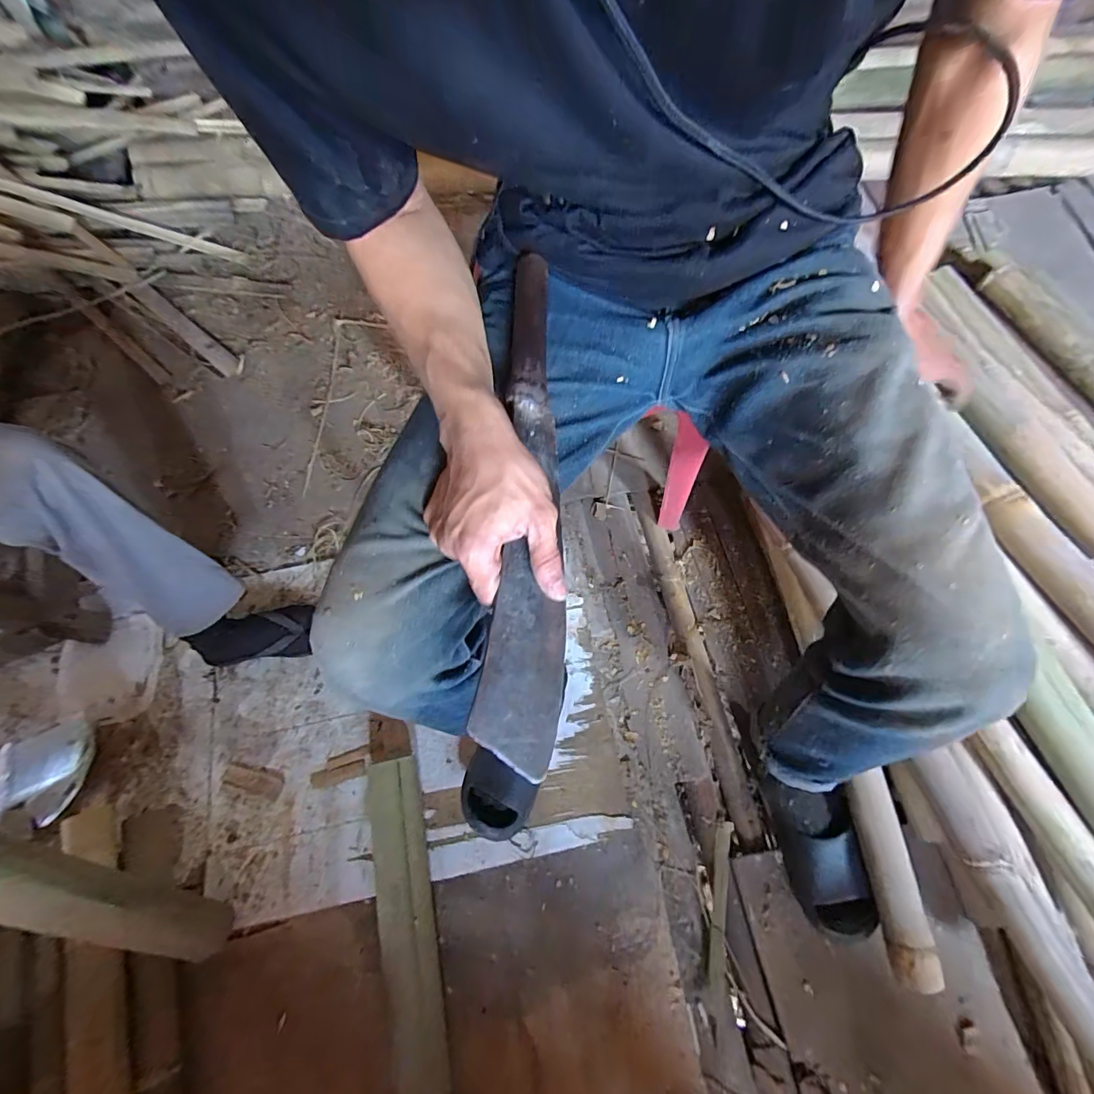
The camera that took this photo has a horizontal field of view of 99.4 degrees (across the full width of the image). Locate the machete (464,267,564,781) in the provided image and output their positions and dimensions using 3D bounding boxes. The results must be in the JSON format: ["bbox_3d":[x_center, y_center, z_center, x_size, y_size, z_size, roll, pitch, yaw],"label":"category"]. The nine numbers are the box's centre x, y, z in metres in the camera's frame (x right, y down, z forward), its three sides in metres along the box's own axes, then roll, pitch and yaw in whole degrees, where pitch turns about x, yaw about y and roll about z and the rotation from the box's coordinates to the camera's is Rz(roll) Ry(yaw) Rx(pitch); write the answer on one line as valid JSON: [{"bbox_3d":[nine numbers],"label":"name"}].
[{"bbox_3d":[-0.019,-0.054,0.380,0.068,0.028,0.433,11,70,-30],"label":"machete"}]

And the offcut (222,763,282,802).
[{"bbox_3d":[-0.506,0.399,0.795,0.109,0.009,0.040,13,71,5],"label":"offcut"}]

